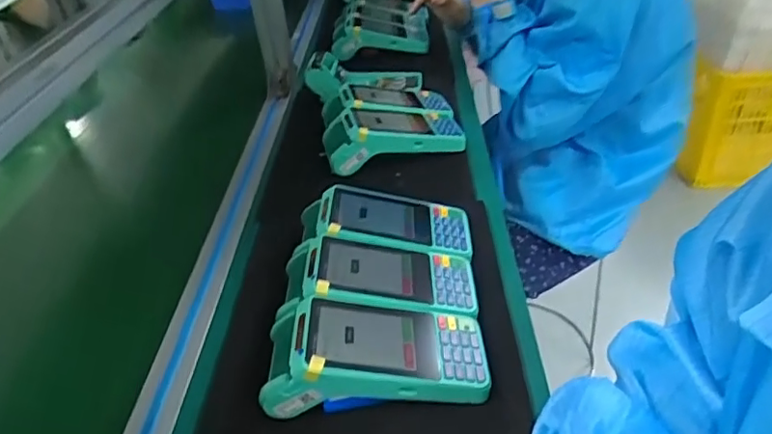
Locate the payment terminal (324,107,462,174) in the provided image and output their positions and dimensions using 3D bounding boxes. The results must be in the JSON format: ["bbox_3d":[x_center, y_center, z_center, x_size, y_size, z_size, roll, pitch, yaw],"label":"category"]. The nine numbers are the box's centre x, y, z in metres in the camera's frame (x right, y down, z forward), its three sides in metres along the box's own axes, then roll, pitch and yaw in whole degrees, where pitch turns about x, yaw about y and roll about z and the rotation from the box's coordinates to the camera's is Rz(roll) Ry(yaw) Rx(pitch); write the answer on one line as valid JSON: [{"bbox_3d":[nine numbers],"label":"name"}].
[{"bbox_3d":[0.008,-0.107,0.716,0.171,0.052,0.079,-9,36,-2],"label":"payment terminal"}]

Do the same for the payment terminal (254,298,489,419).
[{"bbox_3d":[-0.010,0.102,0.438,0.171,0.052,0.081,-3,37,5],"label":"payment terminal"}]

